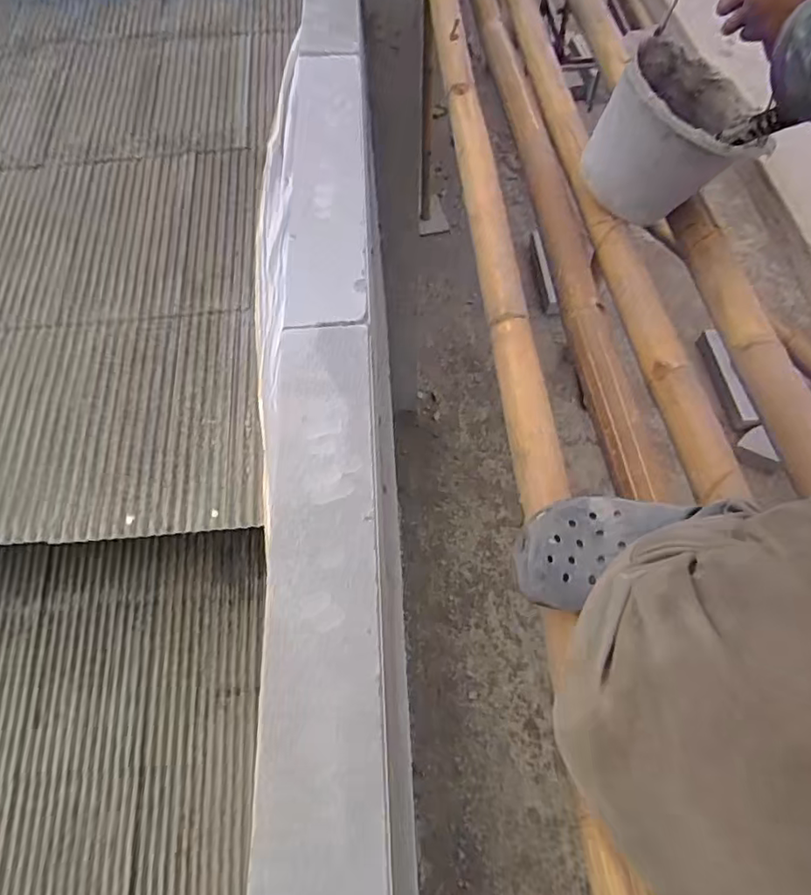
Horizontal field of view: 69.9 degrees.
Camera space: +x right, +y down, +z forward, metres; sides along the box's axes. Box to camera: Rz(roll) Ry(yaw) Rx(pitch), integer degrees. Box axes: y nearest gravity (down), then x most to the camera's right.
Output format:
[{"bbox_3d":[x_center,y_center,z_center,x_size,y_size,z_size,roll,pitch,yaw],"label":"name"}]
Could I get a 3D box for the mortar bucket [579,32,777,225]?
[{"bbox_3d":[0.375,-0.443,0.831,0.207,0.205,0.243,14,61,9],"label":"mortar bucket"}]

